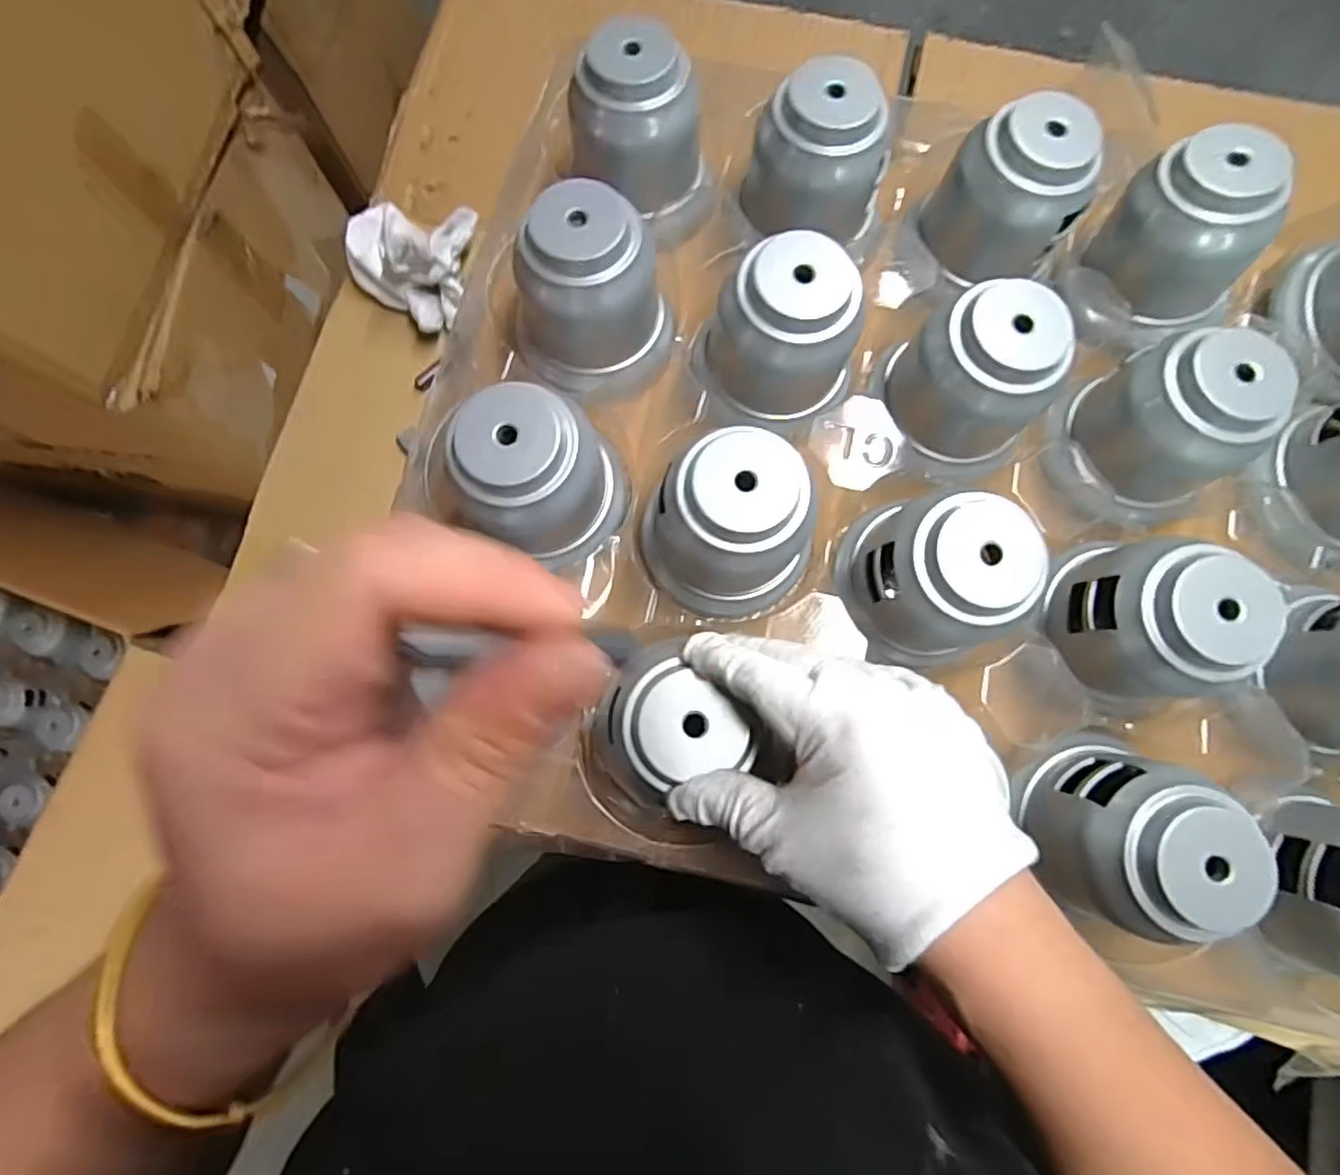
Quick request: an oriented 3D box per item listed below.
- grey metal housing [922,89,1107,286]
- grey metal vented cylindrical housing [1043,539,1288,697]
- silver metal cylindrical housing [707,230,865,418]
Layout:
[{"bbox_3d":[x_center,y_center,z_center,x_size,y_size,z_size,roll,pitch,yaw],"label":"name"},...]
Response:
[{"bbox_3d":[0.182,-0.210,0.350,0.074,0.067,0.062,32,80,6],"label":"grey metal housing"},{"bbox_3d":[0.225,0.011,0.305,0.065,0.066,0.074,-17,79,-3],"label":"grey metal vented cylindrical housing"},{"bbox_3d":[0.059,-0.131,0.334,0.069,0.066,0.063,0,79,0],"label":"silver metal cylindrical housing"}]

